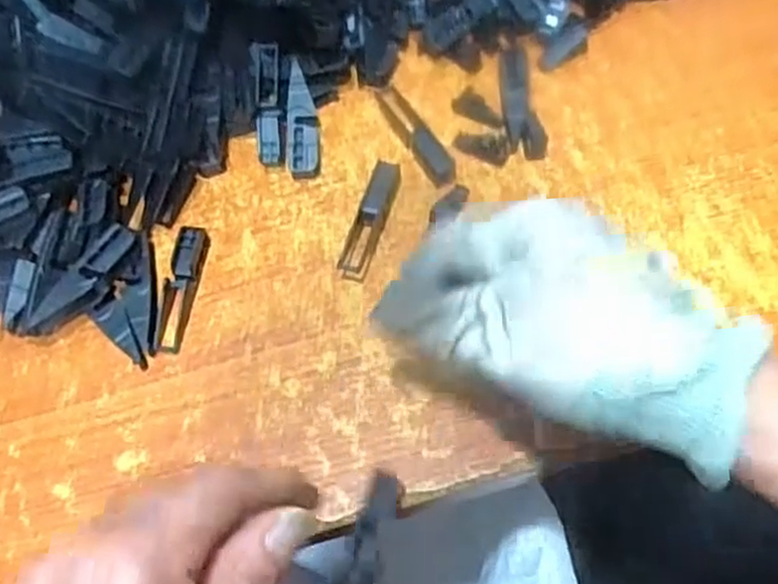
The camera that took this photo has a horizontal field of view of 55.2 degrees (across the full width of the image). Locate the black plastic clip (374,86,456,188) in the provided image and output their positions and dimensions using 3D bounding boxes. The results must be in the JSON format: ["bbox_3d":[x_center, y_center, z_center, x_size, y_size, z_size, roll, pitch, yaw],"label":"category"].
[{"bbox_3d":[0.014,-0.086,0.408,0.015,0.012,0.070,-30,66,-11],"label":"black plastic clip"}]

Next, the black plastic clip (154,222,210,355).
[{"bbox_3d":[-0.104,-0.002,0.374,0.015,0.014,0.066,2,64,5],"label":"black plastic clip"}]

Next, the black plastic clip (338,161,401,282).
[{"bbox_3d":[-0.010,-0.037,0.384,0.015,0.016,0.063,18,66,12],"label":"black plastic clip"}]

